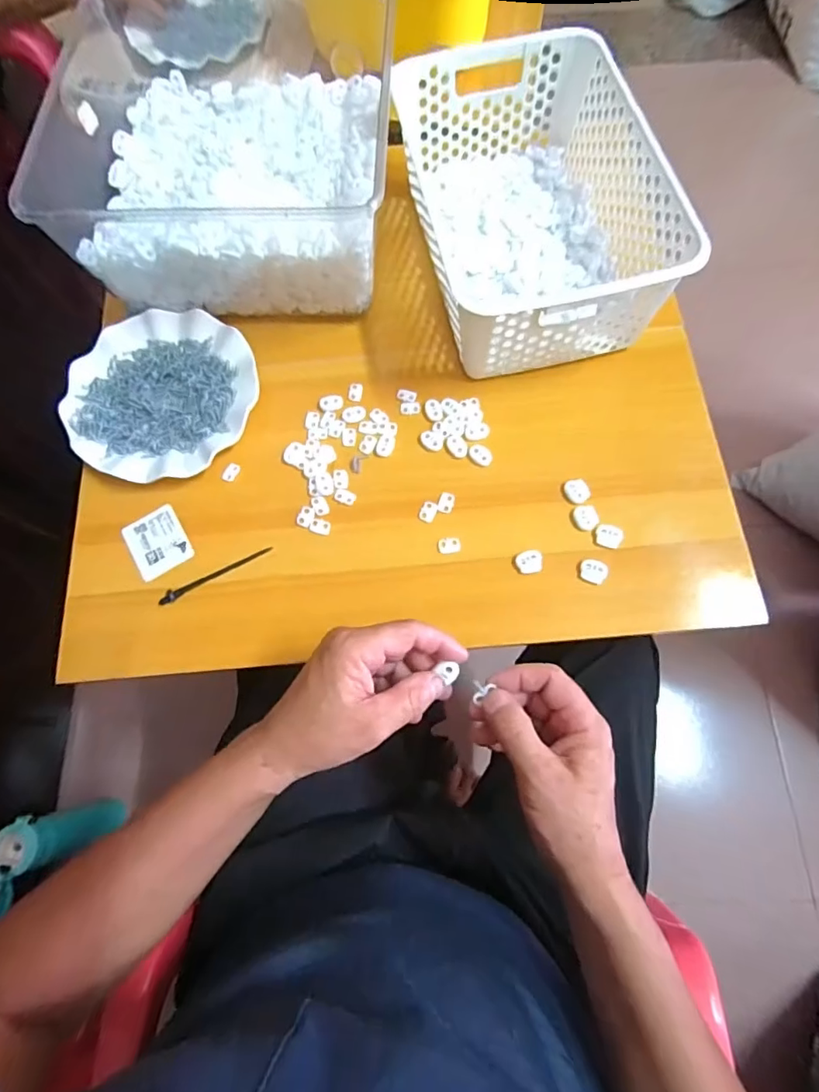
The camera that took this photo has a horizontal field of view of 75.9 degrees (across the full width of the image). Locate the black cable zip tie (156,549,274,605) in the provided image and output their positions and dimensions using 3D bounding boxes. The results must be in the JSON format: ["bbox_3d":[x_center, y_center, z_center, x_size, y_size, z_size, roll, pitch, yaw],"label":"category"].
[{"bbox_3d":[-0.173,0.025,0.467,0.105,0.006,0.010,-28,73,-7],"label":"black cable zip tie"}]

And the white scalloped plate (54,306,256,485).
[{"bbox_3d":[-0.240,-0.146,0.512,0.175,0.020,0.176,-1,72,2],"label":"white scalloped plate"}]

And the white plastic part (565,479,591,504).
[{"bbox_3d":[0.152,-0.050,0.473,0.020,0.004,0.023,-23,73,-5],"label":"white plastic part"}]

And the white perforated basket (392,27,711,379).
[{"bbox_3d":[0.115,-0.324,0.510,0.196,0.114,0.307,-14,72,-2],"label":"white perforated basket"}]

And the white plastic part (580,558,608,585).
[{"bbox_3d":[0.157,0.021,0.448,0.022,0.005,0.020,13,73,6],"label":"white plastic part"}]

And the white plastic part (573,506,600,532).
[{"bbox_3d":[0.156,-0.025,0.465,0.020,0.008,0.023,-15,72,-2],"label":"white plastic part"}]

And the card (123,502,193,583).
[{"bbox_3d":[-0.231,-0.004,0.482,0.049,0.004,0.062,-31,72,-12],"label":"card"}]

